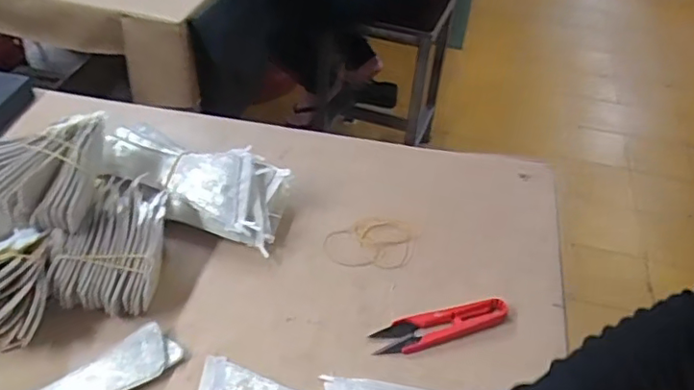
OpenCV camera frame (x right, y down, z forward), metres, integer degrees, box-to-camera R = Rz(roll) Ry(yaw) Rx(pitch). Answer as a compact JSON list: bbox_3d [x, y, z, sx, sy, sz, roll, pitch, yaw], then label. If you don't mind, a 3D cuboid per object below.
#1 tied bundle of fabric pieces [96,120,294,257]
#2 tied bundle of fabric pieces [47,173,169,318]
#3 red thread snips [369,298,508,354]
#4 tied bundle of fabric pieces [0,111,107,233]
[{"bbox_3d":[-0.142,-0.011,0.563,0.175,0.065,0.075,19,44,14],"label":"tied bundle of fabric pieces"},{"bbox_3d":[-0.193,0.038,0.509,0.078,0.057,0.119,4,42,-1],"label":"tied bundle of fabric pieces"},{"bbox_3d":[0.079,0.107,0.489,0.113,0.013,0.027,-7,44,-13],"label":"red thread snips"},{"bbox_3d":[-0.260,-0.018,0.487,0.109,0.055,0.084,0,42,-6],"label":"tied bundle of fabric pieces"}]

